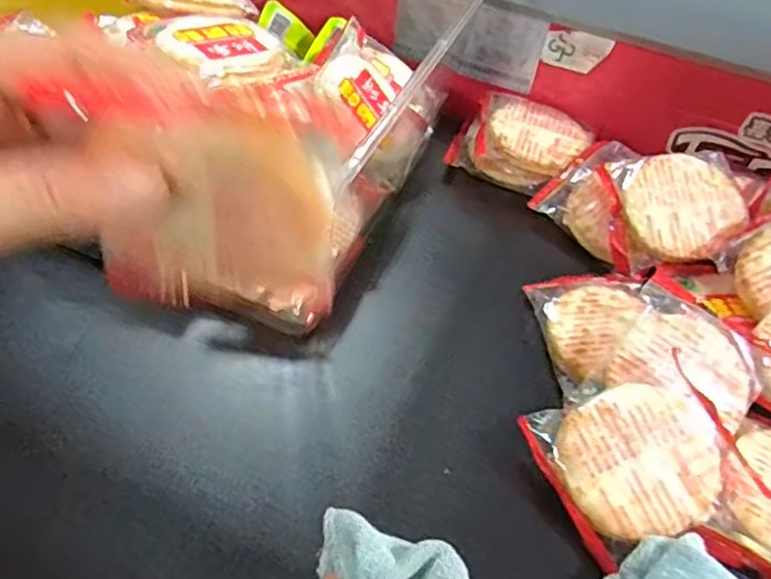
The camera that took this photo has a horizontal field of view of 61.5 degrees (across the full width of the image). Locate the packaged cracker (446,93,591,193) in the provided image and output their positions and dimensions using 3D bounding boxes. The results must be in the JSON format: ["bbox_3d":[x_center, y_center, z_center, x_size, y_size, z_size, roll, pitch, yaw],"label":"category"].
[{"bbox_3d":[0.109,-0.117,0.518,0.097,0.030,0.083,29,52,16],"label":"packaged cracker"}]

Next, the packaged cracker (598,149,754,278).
[{"bbox_3d":[0.210,-0.058,0.458,0.100,0.024,0.082,-4,70,1],"label":"packaged cracker"}]

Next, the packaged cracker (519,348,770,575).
[{"bbox_3d":[0.136,0.088,0.342,0.099,0.017,0.081,-23,70,-2],"label":"packaged cracker"}]

